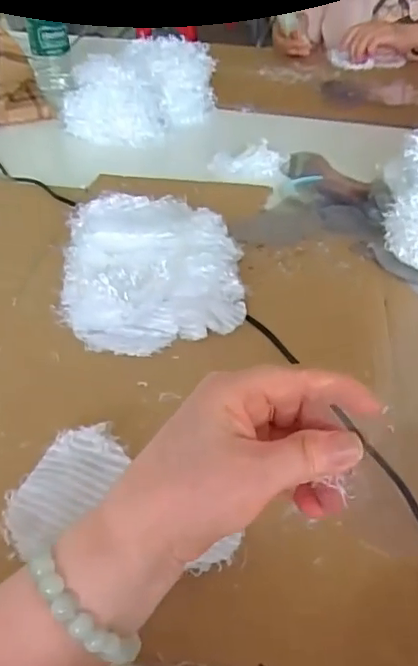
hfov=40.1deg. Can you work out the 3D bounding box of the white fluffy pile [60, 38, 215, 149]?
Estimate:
[{"bbox_3d":[-0.106,-0.373,0.865,0.137,0.092,0.212,25,47,25],"label":"white fluffy pile"}]

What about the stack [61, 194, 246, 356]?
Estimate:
[{"bbox_3d":[-0.054,-0.064,0.533,0.165,0.067,0.170,-6,42,-6],"label":"stack"}]

